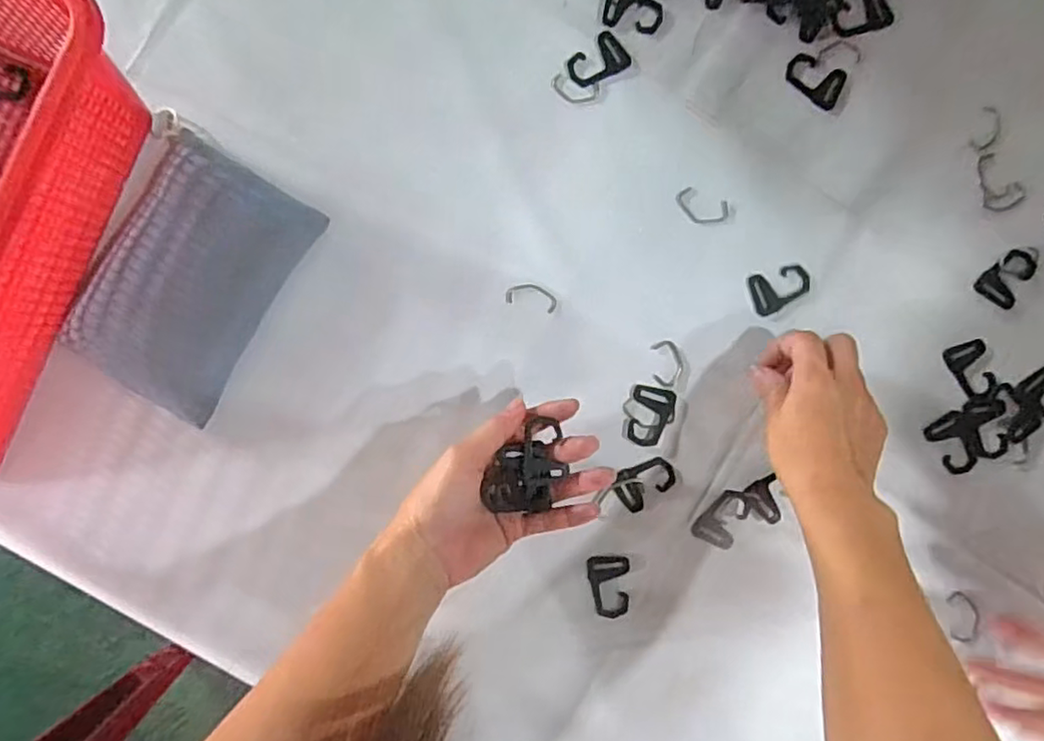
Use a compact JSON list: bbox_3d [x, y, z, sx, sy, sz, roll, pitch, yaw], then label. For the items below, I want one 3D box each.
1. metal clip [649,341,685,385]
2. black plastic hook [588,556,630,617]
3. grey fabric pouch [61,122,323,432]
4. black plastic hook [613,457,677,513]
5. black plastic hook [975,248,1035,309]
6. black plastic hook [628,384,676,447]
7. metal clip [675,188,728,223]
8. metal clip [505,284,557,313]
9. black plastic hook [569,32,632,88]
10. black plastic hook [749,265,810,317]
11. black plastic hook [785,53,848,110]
[{"bbox_3d":[0.104,-0.005,0.446,0.022,0.004,0.032,-1,90,-1],"label":"metal clip"},{"bbox_3d":[0.061,0.152,0.443,0.028,0.004,0.041,0,90,-1],"label":"black plastic hook"},{"bbox_3d":[-0.225,-0.064,0.422,0.117,0.030,0.161,31,89,-1],"label":"grey fabric pouch"},{"bbox_3d":[0.088,0.078,0.448,0.041,0.004,0.030,-36,91,-1],"label":"black plastic hook"},{"bbox_3d":[0.351,-0.068,0.453,0.029,0.006,0.045,38,89,-1],"label":"black plastic hook"},{"bbox_3d":[0.092,0.033,0.446,0.031,0.004,0.042,8,90,-1],"label":"black plastic hook"},{"bbox_3d":[0.129,-0.116,0.450,0.039,0.004,0.021,19,90,-1],"label":"metal clip"},{"bbox_3d":[0.007,-0.052,0.444,0.036,0.004,0.017,13,90,-1],"label":"metal clip"},{"bbox_3d":[0.055,-0.220,0.449,0.044,0.004,0.029,-35,91,-1],"label":"black plastic hook"},{"bbox_3d":[0.185,-0.058,0.449,0.042,0.004,0.029,-15,90,-1],"label":"black plastic hook"},{"bbox_3d":[0.211,-0.209,0.453,0.042,0.004,0.030,26,90,-1],"label":"black plastic hook"}]

